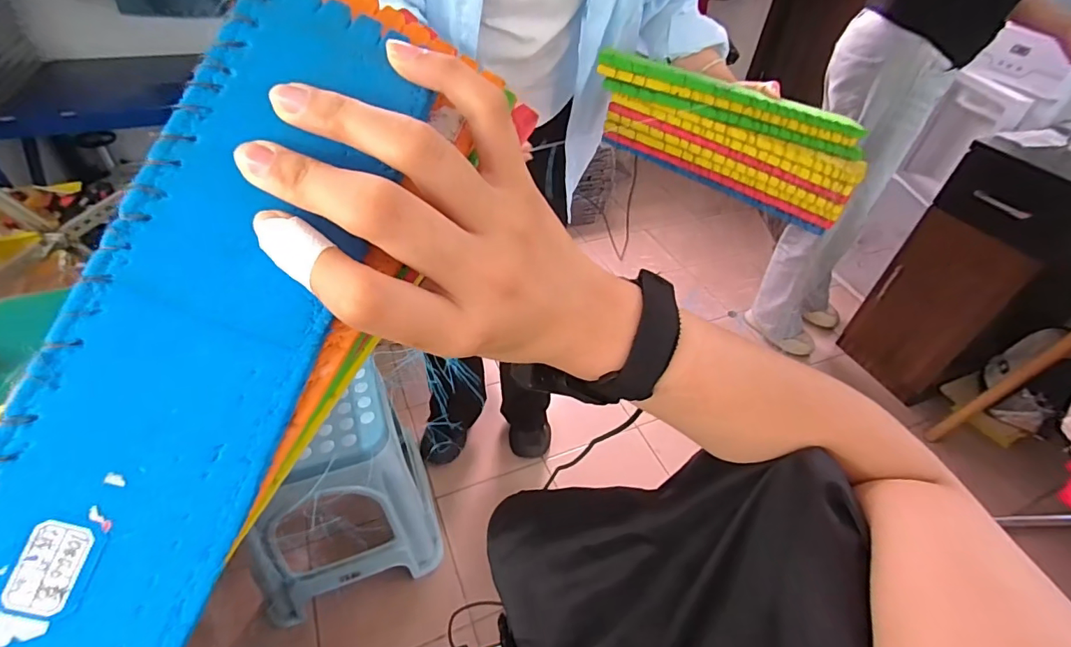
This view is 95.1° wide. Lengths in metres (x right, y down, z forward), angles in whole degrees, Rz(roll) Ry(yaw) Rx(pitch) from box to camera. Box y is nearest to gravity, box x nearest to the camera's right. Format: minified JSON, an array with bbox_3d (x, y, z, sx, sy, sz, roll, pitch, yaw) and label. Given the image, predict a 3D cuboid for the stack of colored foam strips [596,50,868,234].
[{"bbox_3d":[0.254,-0.253,0.666,0.342,0.152,0.072,22,46,17],"label":"stack of colored foam strips"}]

